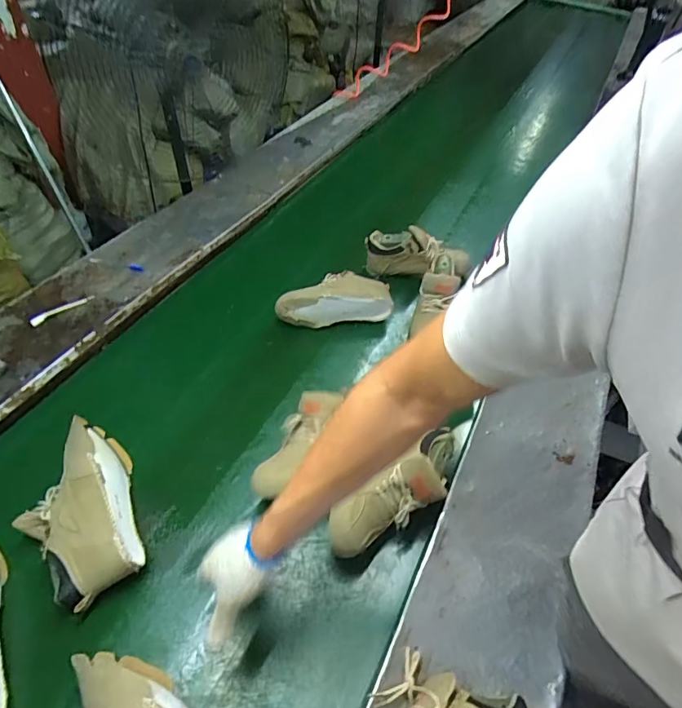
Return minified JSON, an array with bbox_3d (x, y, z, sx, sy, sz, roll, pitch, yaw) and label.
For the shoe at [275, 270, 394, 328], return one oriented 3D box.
[{"bbox_3d":[-0.024,-0.132,1.084,0.267,0.085,0.120,-7,49,-10],"label":"shoe"}]

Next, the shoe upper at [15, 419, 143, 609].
[{"bbox_3d":[-0.410,0.247,0.730,0.169,0.097,0.268,-28,55,-25],"label":"shoe upper"}]

